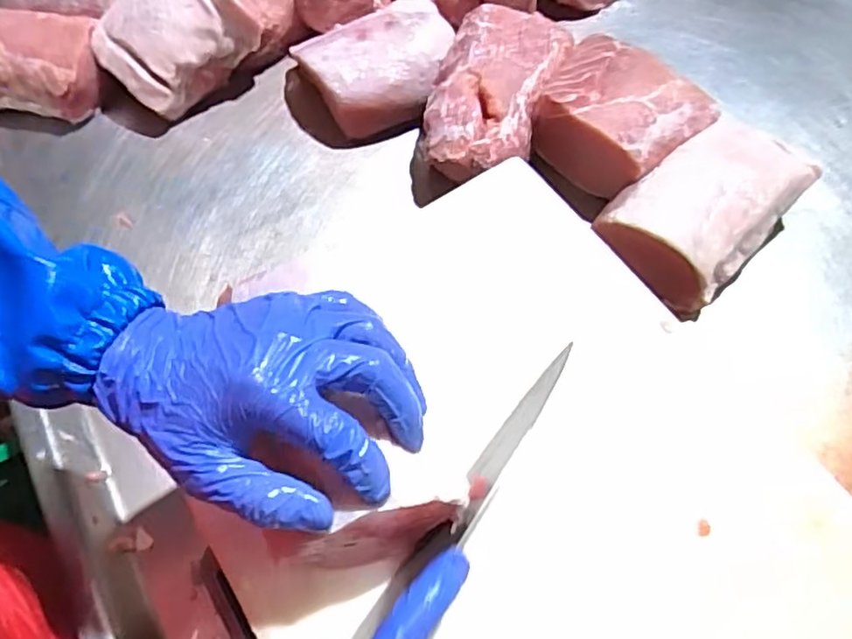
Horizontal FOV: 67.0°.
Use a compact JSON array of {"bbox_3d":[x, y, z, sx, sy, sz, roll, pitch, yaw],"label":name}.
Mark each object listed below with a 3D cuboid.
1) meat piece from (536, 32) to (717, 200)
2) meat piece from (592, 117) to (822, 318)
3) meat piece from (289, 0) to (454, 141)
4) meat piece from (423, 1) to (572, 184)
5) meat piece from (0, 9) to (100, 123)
[{"bbox_3d":[0.175,-0.190,0.612,0.145,0.072,0.147,39,70,18],"label":"meat piece"},{"bbox_3d":[0.243,-0.101,0.573,0.120,0.065,0.179,40,70,19],"label":"meat piece"},{"bbox_3d":[-0.051,-0.252,0.650,0.154,0.069,0.121,-11,63,-5],"label":"meat piece"},{"bbox_3d":[0.060,-0.214,0.620,0.107,0.065,0.192,20,65,10],"label":"meat piece"},{"bbox_3d":[-0.411,-0.265,0.665,0.163,0.068,0.108,6,63,4],"label":"meat piece"}]

